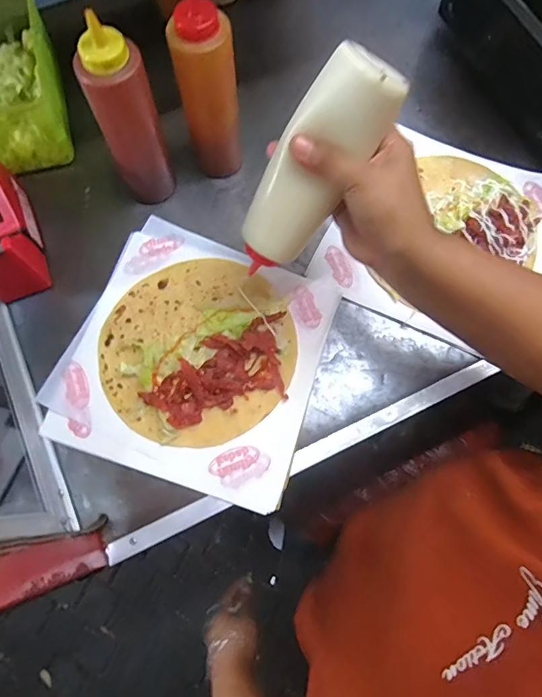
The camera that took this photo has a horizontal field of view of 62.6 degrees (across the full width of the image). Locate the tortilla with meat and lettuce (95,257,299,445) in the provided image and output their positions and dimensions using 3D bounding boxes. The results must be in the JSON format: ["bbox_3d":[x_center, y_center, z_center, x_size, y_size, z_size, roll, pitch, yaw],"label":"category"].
[{"bbox_3d":[-0.080,-0.004,0.479,0.207,0.021,0.199,0,75,-1],"label":"tortilla with meat and lettuce"}]

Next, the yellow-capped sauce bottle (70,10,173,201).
[{"bbox_3d":[-0.144,-0.231,0.462,0.060,0.190,0.055,2,72,-3],"label":"yellow-capped sauce bottle"}]

